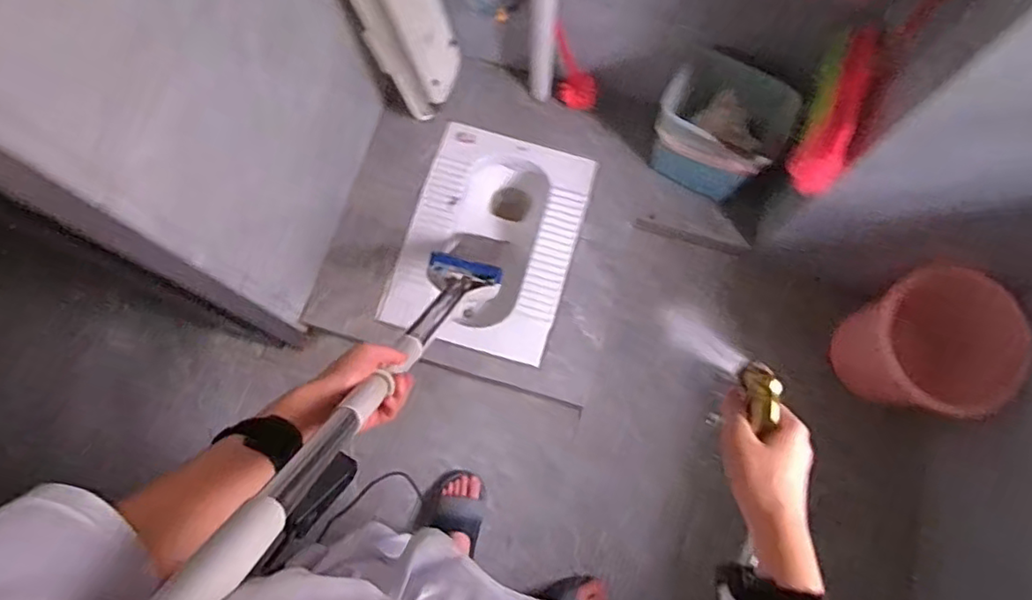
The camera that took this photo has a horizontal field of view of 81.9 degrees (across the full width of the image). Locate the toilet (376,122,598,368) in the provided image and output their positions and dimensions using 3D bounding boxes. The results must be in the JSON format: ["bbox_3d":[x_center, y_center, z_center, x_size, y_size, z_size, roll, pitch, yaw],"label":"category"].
[{"bbox_3d":[-0.052,-0.146,1.564,0.401,0.216,0.570,16,77,6],"label":"toilet"}]

